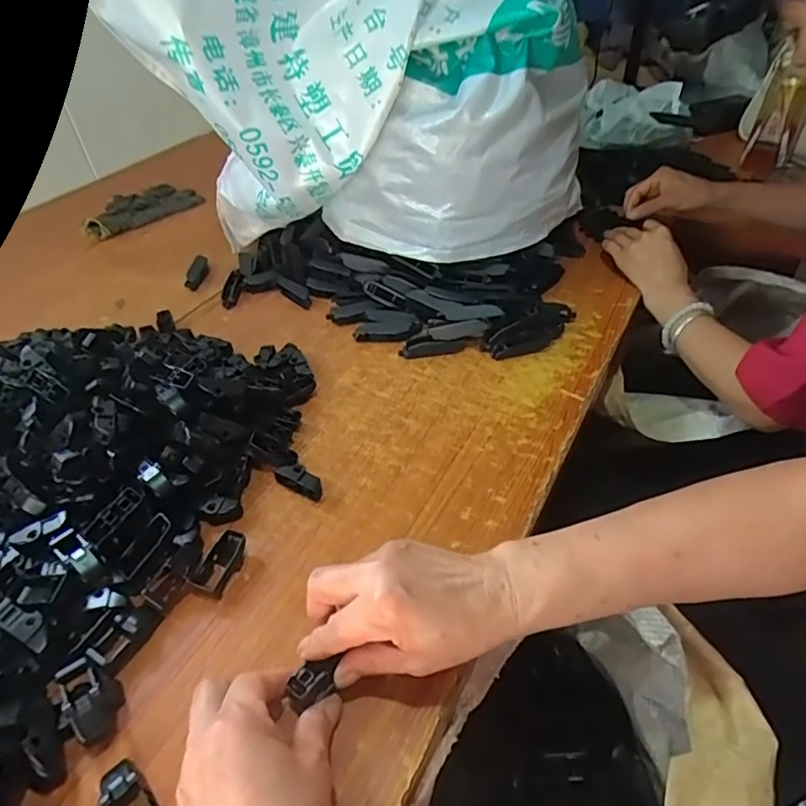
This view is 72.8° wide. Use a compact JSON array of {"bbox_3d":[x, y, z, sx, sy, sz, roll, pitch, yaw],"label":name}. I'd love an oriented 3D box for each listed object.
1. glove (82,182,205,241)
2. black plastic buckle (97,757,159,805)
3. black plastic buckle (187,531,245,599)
[{"bbox_3d":[-0.446,-0.329,0.920,0.109,0.028,0.202,27,50,27],"label":"glove"},{"bbox_3d":[-0.162,0.236,0.323,0.023,0.018,0.049,-34,52,-30],"label":"black plastic buckle"},{"bbox_3d":[-0.145,0.127,0.435,0.027,0.016,0.050,11,45,14],"label":"black plastic buckle"}]

